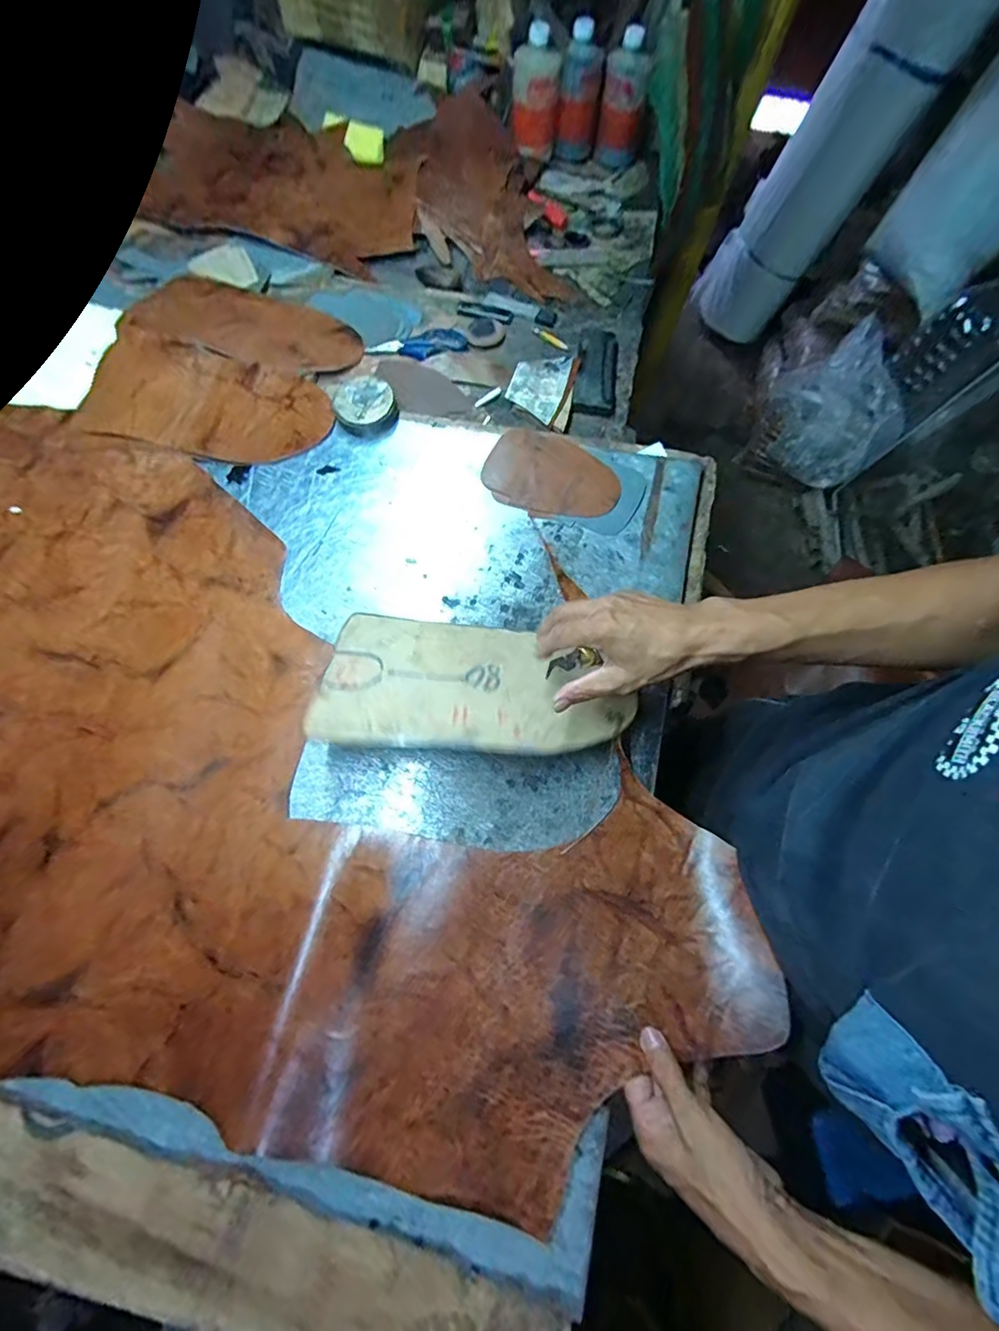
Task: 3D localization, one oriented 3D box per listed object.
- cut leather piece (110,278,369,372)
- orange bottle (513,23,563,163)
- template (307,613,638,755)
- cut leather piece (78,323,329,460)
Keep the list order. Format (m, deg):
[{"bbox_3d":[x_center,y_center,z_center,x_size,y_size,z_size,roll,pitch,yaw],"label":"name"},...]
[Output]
[{"bbox_3d":[-0.344,-0.474,0.699,0.294,0.015,0.155,18,60,-1],"label":"cut leather piece"},{"bbox_3d":[0.059,-0.935,0.819,0.072,0.125,0.081,1,70,-3],"label":"orange bottle"},{"bbox_3d":[-0.023,0.018,0.489,0.288,0.008,0.154,6,49,3],"label":"template"},{"bbox_3d":[-0.369,-0.331,0.639,0.295,0.028,0.157,14,70,4],"label":"cut leather piece"}]

